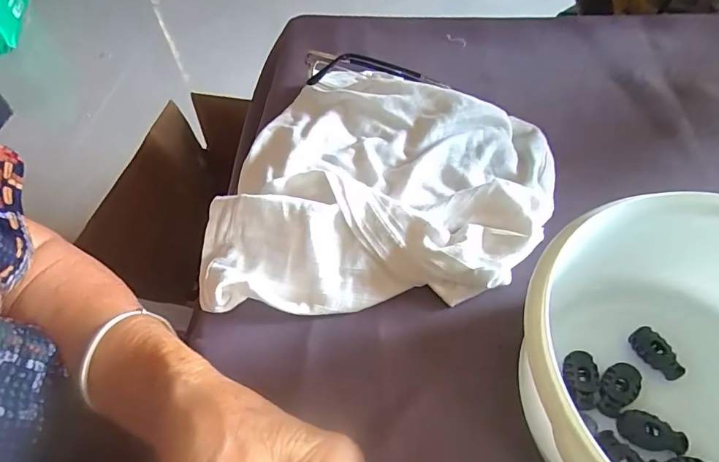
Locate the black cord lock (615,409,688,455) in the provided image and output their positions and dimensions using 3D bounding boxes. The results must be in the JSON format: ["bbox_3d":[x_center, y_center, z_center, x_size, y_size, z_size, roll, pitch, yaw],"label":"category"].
[{"bbox_3d":[0.142,0.098,0.213,0.029,0.005,0.016,19,58,17],"label":"black cord lock"}]

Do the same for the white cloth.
[{"bbox_3d":[0.012,-0.042,0.305,0.221,0.040,0.191,-2,54,3],"label":"white cloth"}]

